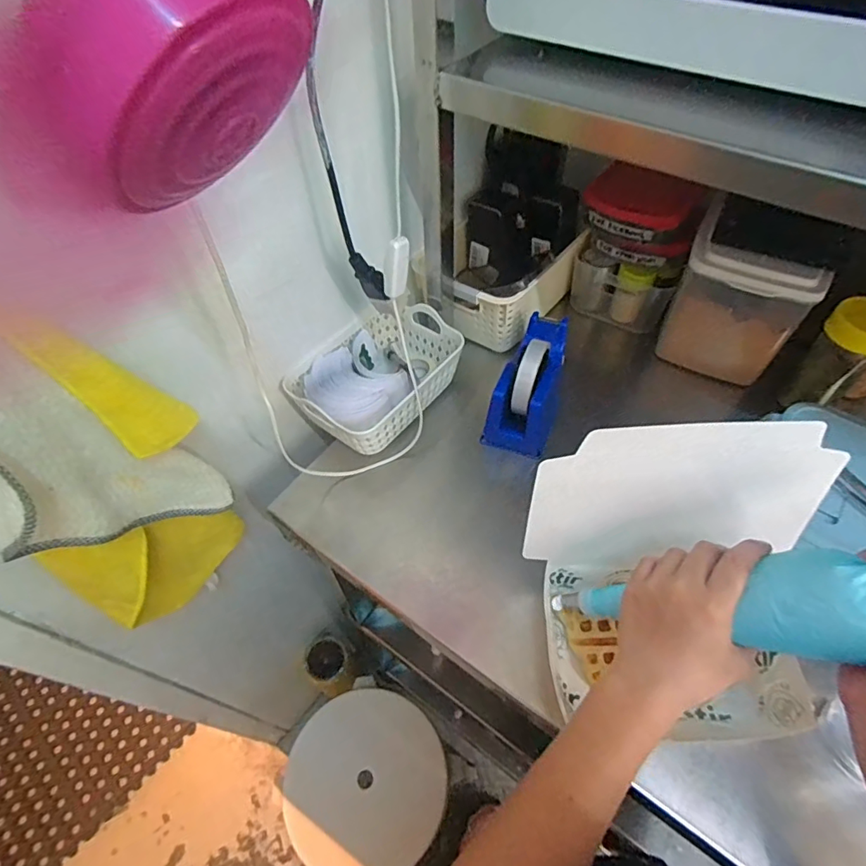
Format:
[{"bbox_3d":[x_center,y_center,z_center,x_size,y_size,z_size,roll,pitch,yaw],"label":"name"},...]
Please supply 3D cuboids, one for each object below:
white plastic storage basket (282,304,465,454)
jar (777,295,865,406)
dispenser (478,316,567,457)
[{"bbox_3d":[-0.063,-0.069,0.631,0.142,0.064,0.214,31,60,22],"label":"white plastic storage basket"},{"bbox_3d":[0.465,-0.086,0.573,0.063,0.130,0.064,-1,54,1],"label":"jar"},{"bbox_3d":[0.121,-0.067,0.600,0.070,0.103,0.156,18,56,15],"label":"dispenser"}]

